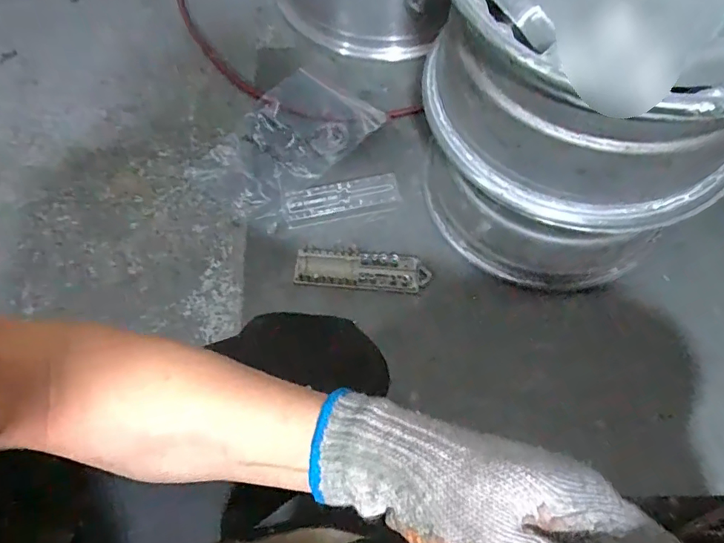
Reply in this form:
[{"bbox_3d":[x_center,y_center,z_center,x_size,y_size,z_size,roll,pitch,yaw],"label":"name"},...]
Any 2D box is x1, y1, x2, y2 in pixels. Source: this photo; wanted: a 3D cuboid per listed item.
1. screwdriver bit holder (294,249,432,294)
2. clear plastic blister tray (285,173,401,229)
[{"bbox_3d":[0.000,-0.001,0.769,0.212,0.036,0.062,4,69,4],"label":"screwdriver bit holder"},{"bbox_3d":[-0.033,-0.123,0.815,0.192,0.023,0.067,-15,65,-4],"label":"clear plastic blister tray"}]

